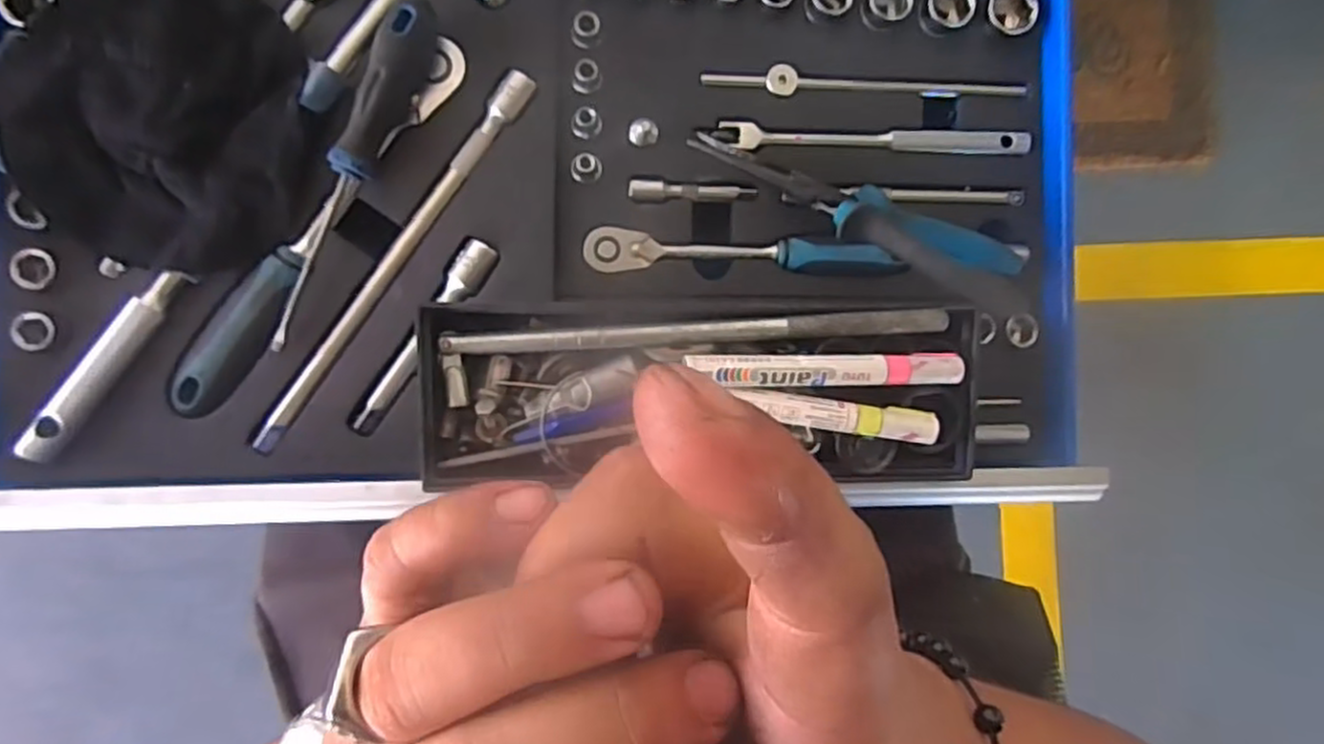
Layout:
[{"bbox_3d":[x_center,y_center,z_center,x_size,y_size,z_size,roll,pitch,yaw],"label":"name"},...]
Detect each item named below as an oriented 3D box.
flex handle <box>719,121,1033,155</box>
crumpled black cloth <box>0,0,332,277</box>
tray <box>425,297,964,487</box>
[{"bbox_3d":[0.127,-0.137,0.437,0.182,0.011,0.016,0,89,-6],"label":"flex handle"},{"bbox_3d":[-0.259,-0.131,0.389,0.143,0.029,0.159,-22,92,-6],"label":"crumpled black cloth"},{"bbox_3d":[0.022,0.017,0.382,0.285,0.054,0.102,-1,89,-6],"label":"tray"}]

